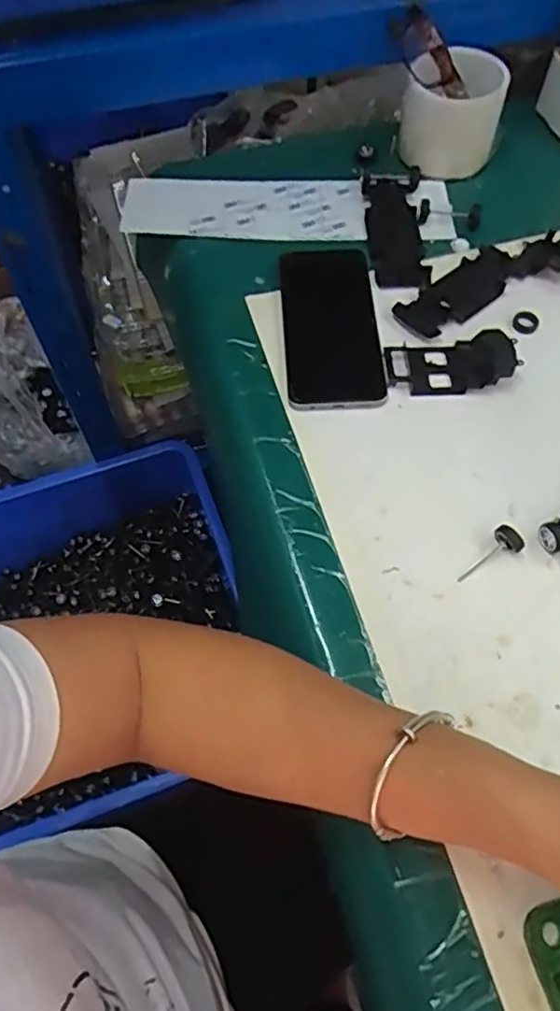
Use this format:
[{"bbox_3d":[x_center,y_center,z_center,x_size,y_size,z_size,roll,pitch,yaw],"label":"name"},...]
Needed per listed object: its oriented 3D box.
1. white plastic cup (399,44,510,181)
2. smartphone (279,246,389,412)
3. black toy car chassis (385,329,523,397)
[{"bbox_3d":[0.157,-0.357,0.578,0.085,0.083,0.074,15,63,7],"label":"white plastic cup"},{"bbox_3d":[0.040,-0.146,0.503,0.074,0.007,0.168,-2,62,-2],"label":"smartphone"},{"bbox_3d":[0.129,-0.111,0.474,0.093,0.024,0.049,-4,62,-3],"label":"black toy car chassis"}]

